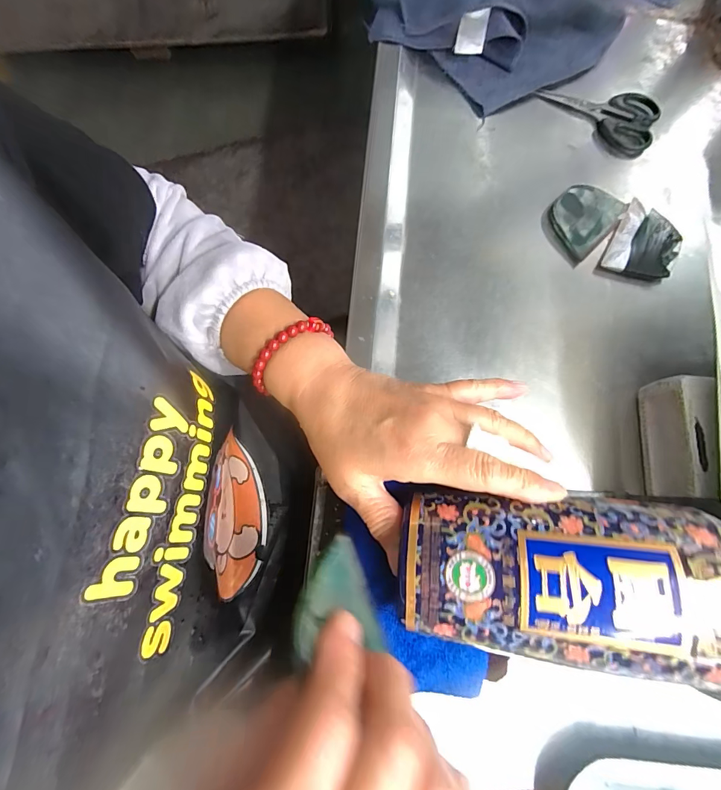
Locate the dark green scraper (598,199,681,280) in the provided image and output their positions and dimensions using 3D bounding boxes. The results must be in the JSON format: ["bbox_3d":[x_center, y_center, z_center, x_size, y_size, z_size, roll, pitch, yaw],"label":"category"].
[{"bbox_3d":[0.271,-0.143,0.372,0.059,0.008,0.079,29,79,7],"label":"dark green scraper"}]

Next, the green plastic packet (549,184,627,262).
[{"bbox_3d":[0.218,-0.175,0.379,0.057,0.011,0.078,44,81,10],"label":"green plastic packet"}]

